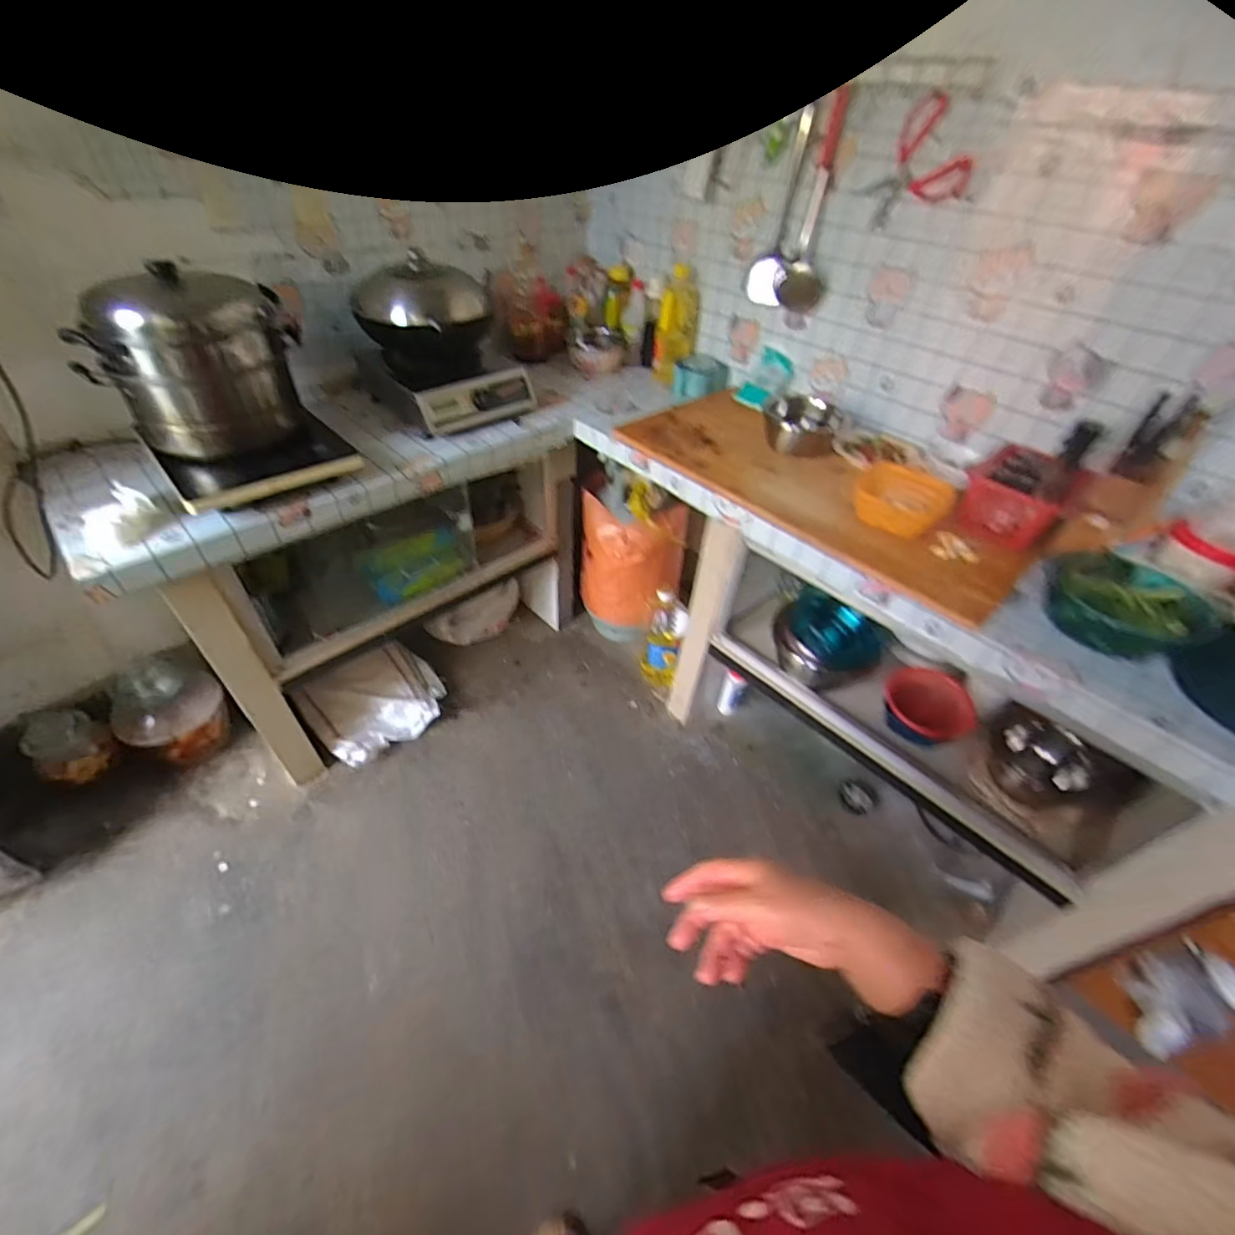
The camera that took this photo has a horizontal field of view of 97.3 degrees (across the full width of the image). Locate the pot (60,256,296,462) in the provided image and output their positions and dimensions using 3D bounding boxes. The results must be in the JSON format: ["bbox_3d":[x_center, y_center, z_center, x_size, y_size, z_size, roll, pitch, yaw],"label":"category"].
[{"bbox_3d":[-0.775,-0.487,1.018,0.304,0.258,0.241,-11,46,-16],"label":"pot"}]

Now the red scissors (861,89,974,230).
[{"bbox_3d":[0.587,-0.865,1.040,0.179,0.196,0.015,35,50,27],"label":"red scissors"}]

